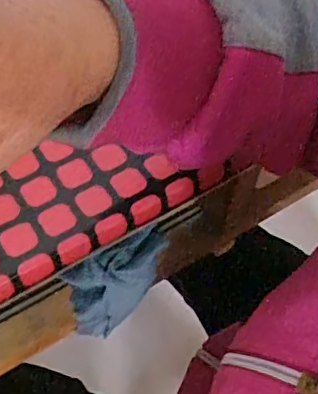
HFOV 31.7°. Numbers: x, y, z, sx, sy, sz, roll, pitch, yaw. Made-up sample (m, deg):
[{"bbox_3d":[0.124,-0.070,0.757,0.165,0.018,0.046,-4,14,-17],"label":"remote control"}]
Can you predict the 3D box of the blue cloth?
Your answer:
[{"bbox_3d":[-0.032,0.073,0.496,0.099,0.071,0.052,-22,62,-16],"label":"blue cloth"}]

